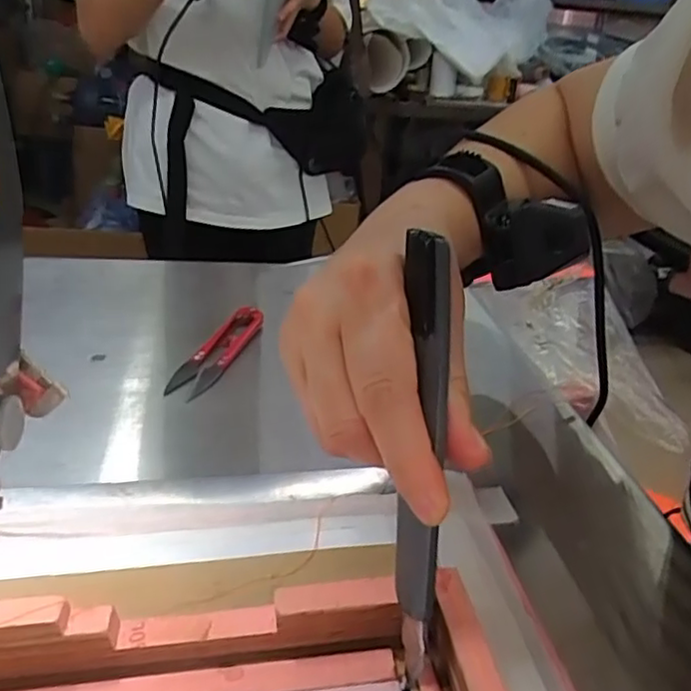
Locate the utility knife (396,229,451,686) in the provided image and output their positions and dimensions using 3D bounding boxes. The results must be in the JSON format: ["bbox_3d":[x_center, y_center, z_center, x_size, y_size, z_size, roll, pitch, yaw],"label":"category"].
[{"bbox_3d":[0.025,0.037,0.213,0.011,0.145,0.020,2,6,-6],"label":"utility knife"}]

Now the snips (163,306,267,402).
[{"bbox_3d":[-0.083,0.003,0.431,0.026,0.013,0.114,12,28,15],"label":"snips"}]

